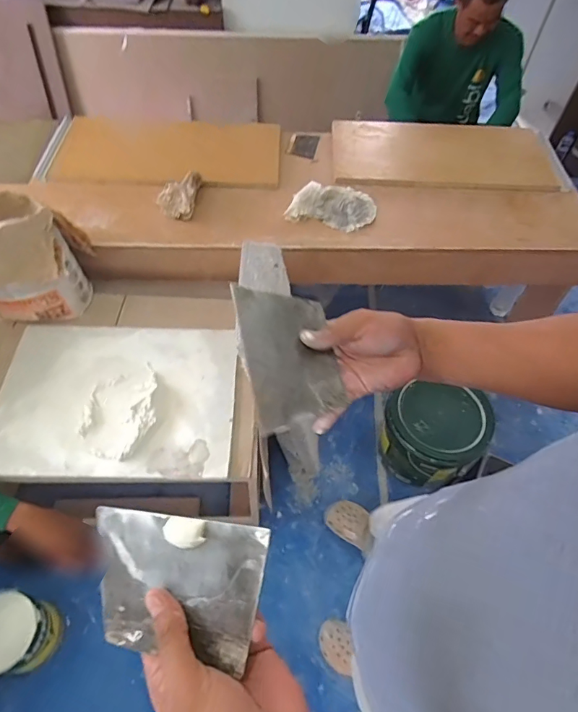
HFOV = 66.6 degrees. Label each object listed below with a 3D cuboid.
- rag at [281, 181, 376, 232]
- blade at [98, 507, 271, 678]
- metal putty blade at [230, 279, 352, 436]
[{"bbox_3d":[0.130,-0.452,1.306,0.254,0.042,0.178,9,56,4],"label":"rag"},{"bbox_3d":[-0.080,0.158,0.305,0.139,0.010,0.091,-5,81,23],"label":"blade"},{"bbox_3d":[0.003,-0.002,0.420,0.096,0.006,0.135,-5,72,-30],"label":"metal putty blade"}]

